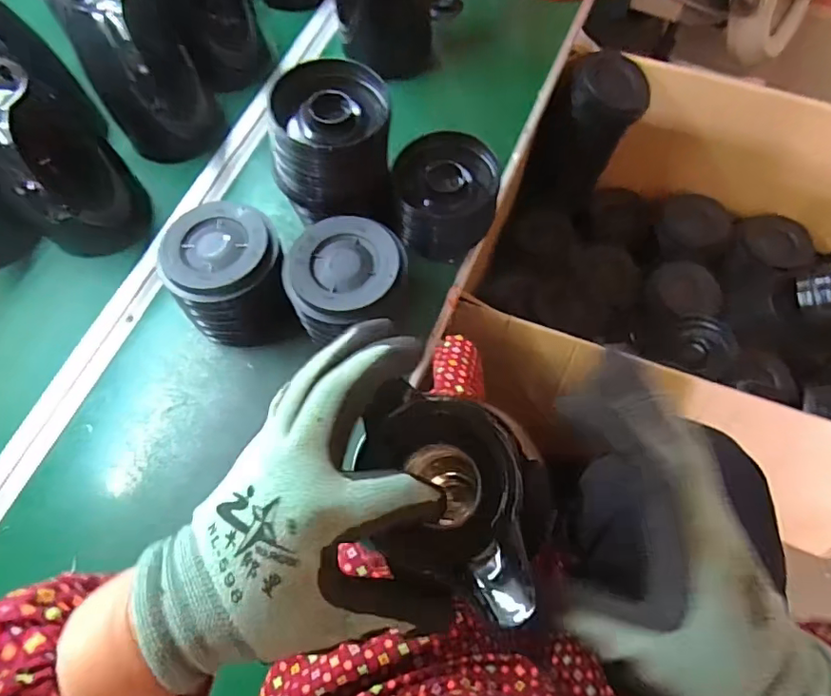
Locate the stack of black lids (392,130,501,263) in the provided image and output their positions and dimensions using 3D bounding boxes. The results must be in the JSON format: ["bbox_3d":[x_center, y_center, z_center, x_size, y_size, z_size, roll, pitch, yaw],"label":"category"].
[{"bbox_3d":[0.037,-0.177,0.619,0.123,0.072,0.124,-13,68,-3],"label":"stack of black lids"}]

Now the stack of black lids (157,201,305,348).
[{"bbox_3d":[-0.202,-0.074,0.577,0.123,0.102,0.133,-17,69,-5],"label":"stack of black lids"}]

